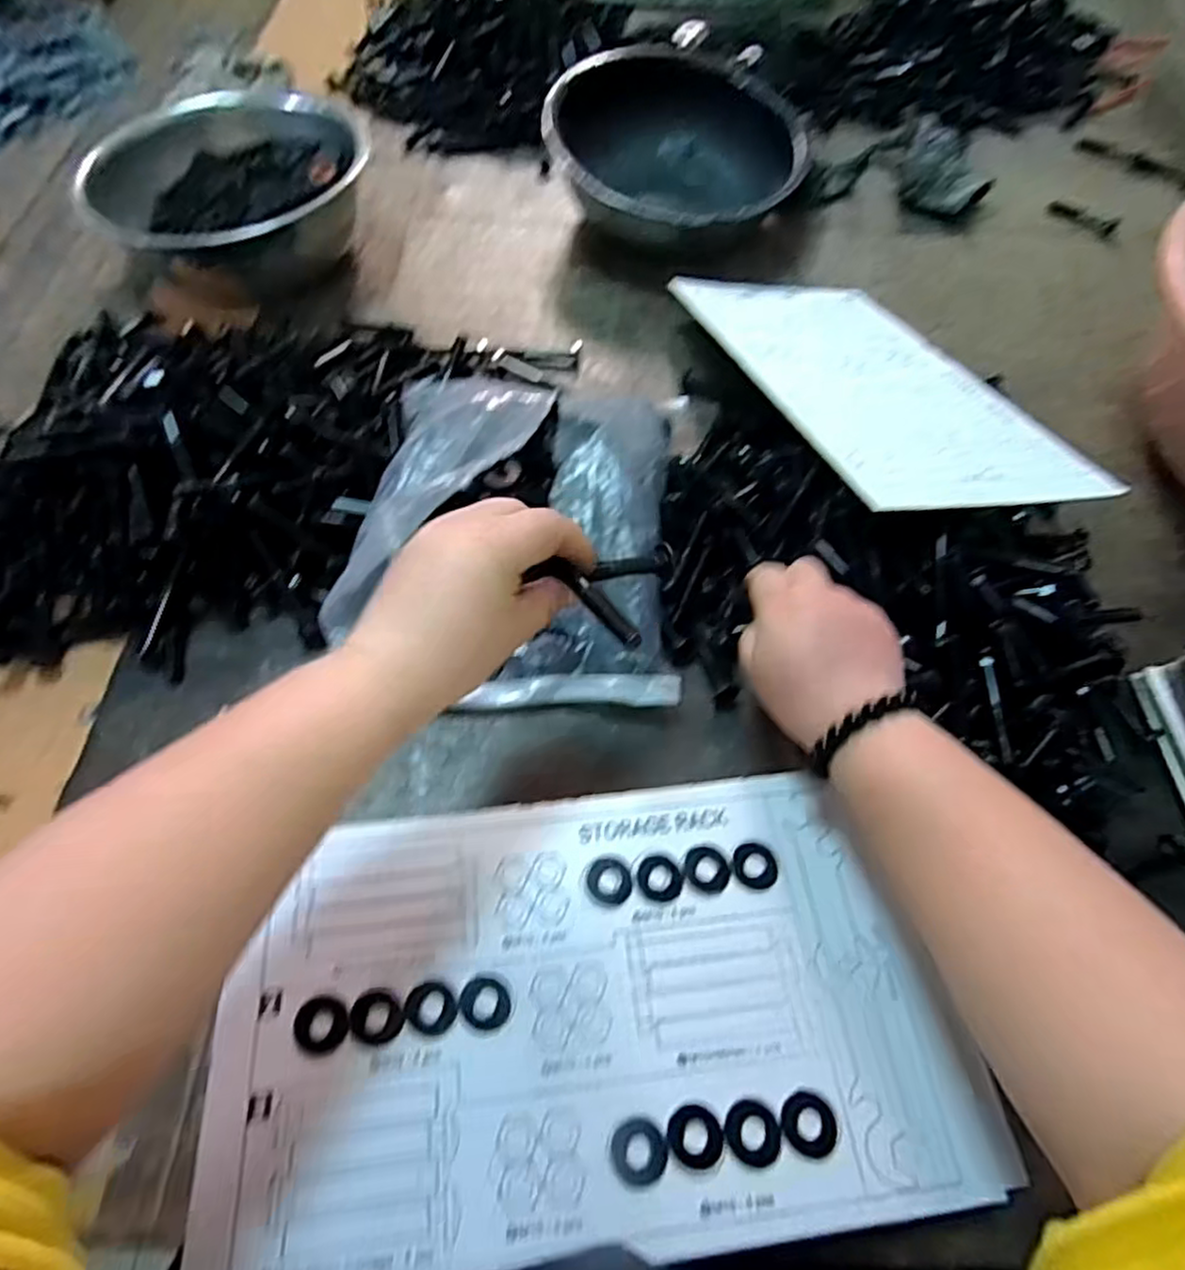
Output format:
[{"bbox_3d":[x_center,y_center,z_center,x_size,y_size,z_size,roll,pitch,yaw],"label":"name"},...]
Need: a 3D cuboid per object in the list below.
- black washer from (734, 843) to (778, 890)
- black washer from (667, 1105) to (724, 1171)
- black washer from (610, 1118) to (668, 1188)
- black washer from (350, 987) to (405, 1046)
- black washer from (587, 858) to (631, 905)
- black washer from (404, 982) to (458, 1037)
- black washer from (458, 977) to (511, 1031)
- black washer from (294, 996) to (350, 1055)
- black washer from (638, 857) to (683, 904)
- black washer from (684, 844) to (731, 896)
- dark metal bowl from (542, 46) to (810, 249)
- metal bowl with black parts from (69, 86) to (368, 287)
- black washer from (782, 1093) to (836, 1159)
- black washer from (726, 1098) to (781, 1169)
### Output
[{"bbox_3d":[0.084,0.118,0.353,0.022,0.004,0.022,0,60,0],"label":"black washer"},{"bbox_3d":[0.044,0.215,0.295,0.023,0.004,0.022,-2,60,-2],"label":"black washer"},{"bbox_3d":[0.020,0.219,0.292,0.023,0.004,0.023,-2,60,-2],"label":"black washer"},{"bbox_3d":[-0.099,0.175,0.317,0.025,0.004,0.022,11,61,5],"label":"black washer"},{"bbox_3d":[0.009,0.124,0.347,0.022,0.004,0.022,0,60,0],"label":"black washer"},{"bbox_3d":[-0.075,0.173,0.318,0.024,0.004,0.022,-5,60,-3],"label":"black washer"},{"bbox_3d":[-0.050,0.171,0.320,0.024,0.004,0.022,0,60,0],"label":"black washer"},{"bbox_3d":[-0.124,0.178,0.315,0.025,0.004,0.023,0,60,0],"label":"black washer"},{"bbox_3d":[0.034,0.123,0.349,0.022,0.004,0.021,0,60,0],"label":"black washer"},{"bbox_3d":[0.059,0.119,0.351,0.023,0.004,0.025,0,60,0],"label":"black washer"},{"bbox_3d":[0.081,-0.457,0.666,0.233,0.095,0.220,0,60,0],"label":"dark metal bowl"},{"bbox_3d":[-0.333,-0.407,0.631,0.222,0.099,0.187,-34,66,-18],"label":"metal bowl with black parts"},{"bbox_3d":[0.094,0.212,0.298,0.024,0.004,0.023,1,60,0],"label":"black washer"},{"bbox_3d":[0.069,0.214,0.296,0.023,0.004,0.023,-3,60,-2],"label":"black washer"}]

